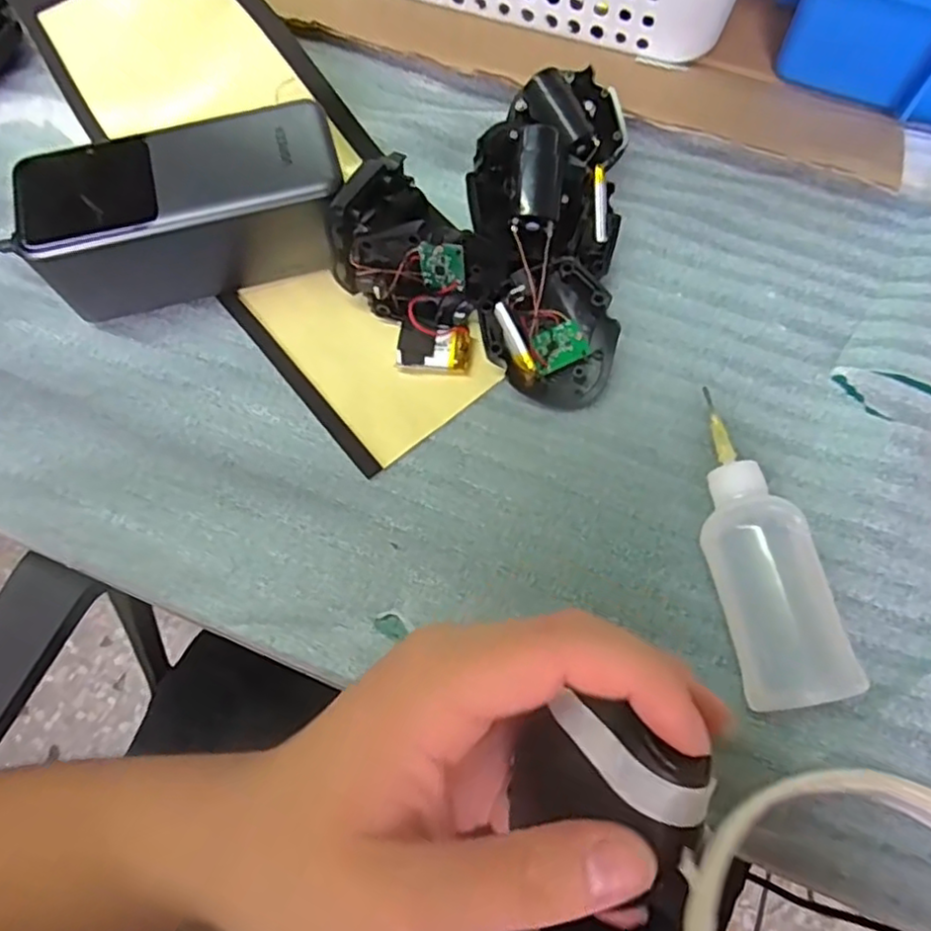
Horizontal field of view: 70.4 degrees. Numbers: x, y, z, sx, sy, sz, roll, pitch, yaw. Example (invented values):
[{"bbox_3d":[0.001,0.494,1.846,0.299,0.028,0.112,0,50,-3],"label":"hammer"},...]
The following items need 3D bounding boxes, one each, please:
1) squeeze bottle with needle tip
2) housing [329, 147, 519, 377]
[{"bbox_3d":[0.105,0.033,0.243,0.033,0.027,0.104,-11,70,-3],"label":"squeeze bottle with needle tip"},{"bbox_3d":[-0.019,-0.083,0.274,0.057,0.053,0.072,-43,75,-13],"label":"housing"}]

